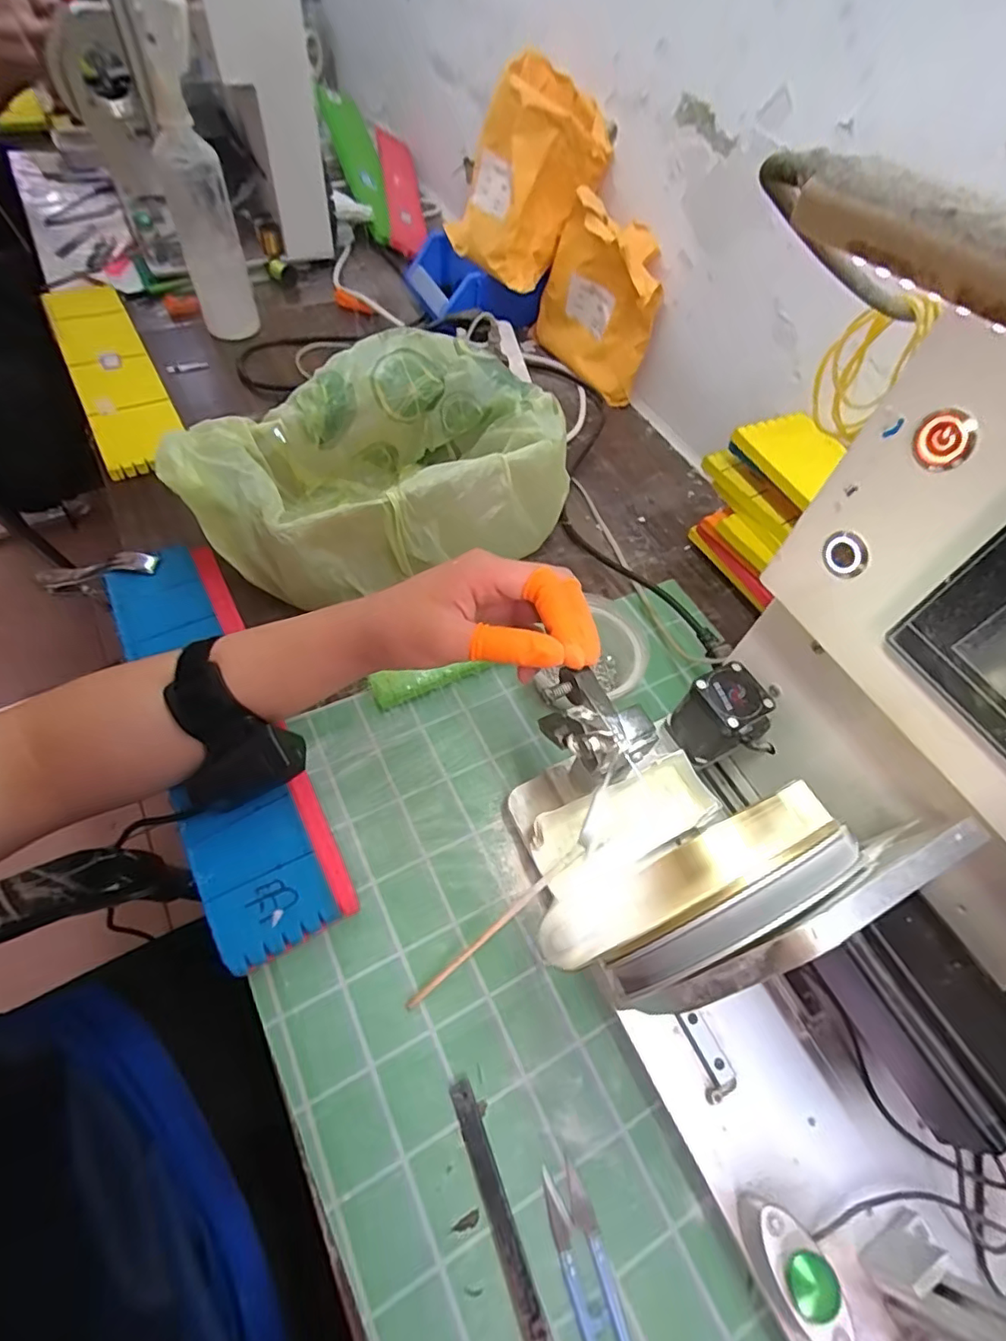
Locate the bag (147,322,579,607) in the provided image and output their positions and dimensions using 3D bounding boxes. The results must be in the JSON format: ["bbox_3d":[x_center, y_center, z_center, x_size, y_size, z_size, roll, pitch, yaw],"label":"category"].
[{"bbox_3d":[-0.117,-0.183,0.510,0.312,0.107,0.213,-25,63,-20],"label":"bag"}]

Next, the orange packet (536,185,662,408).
[{"bbox_3d":[0.117,-0.439,0.684,0.055,0.164,0.177,-20,63,-18],"label":"orange packet"}]

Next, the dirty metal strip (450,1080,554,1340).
[{"bbox_3d":[0.013,0.319,0.286,0.013,0.007,0.195,-18,61,-16],"label":"dirty metal strip"}]

